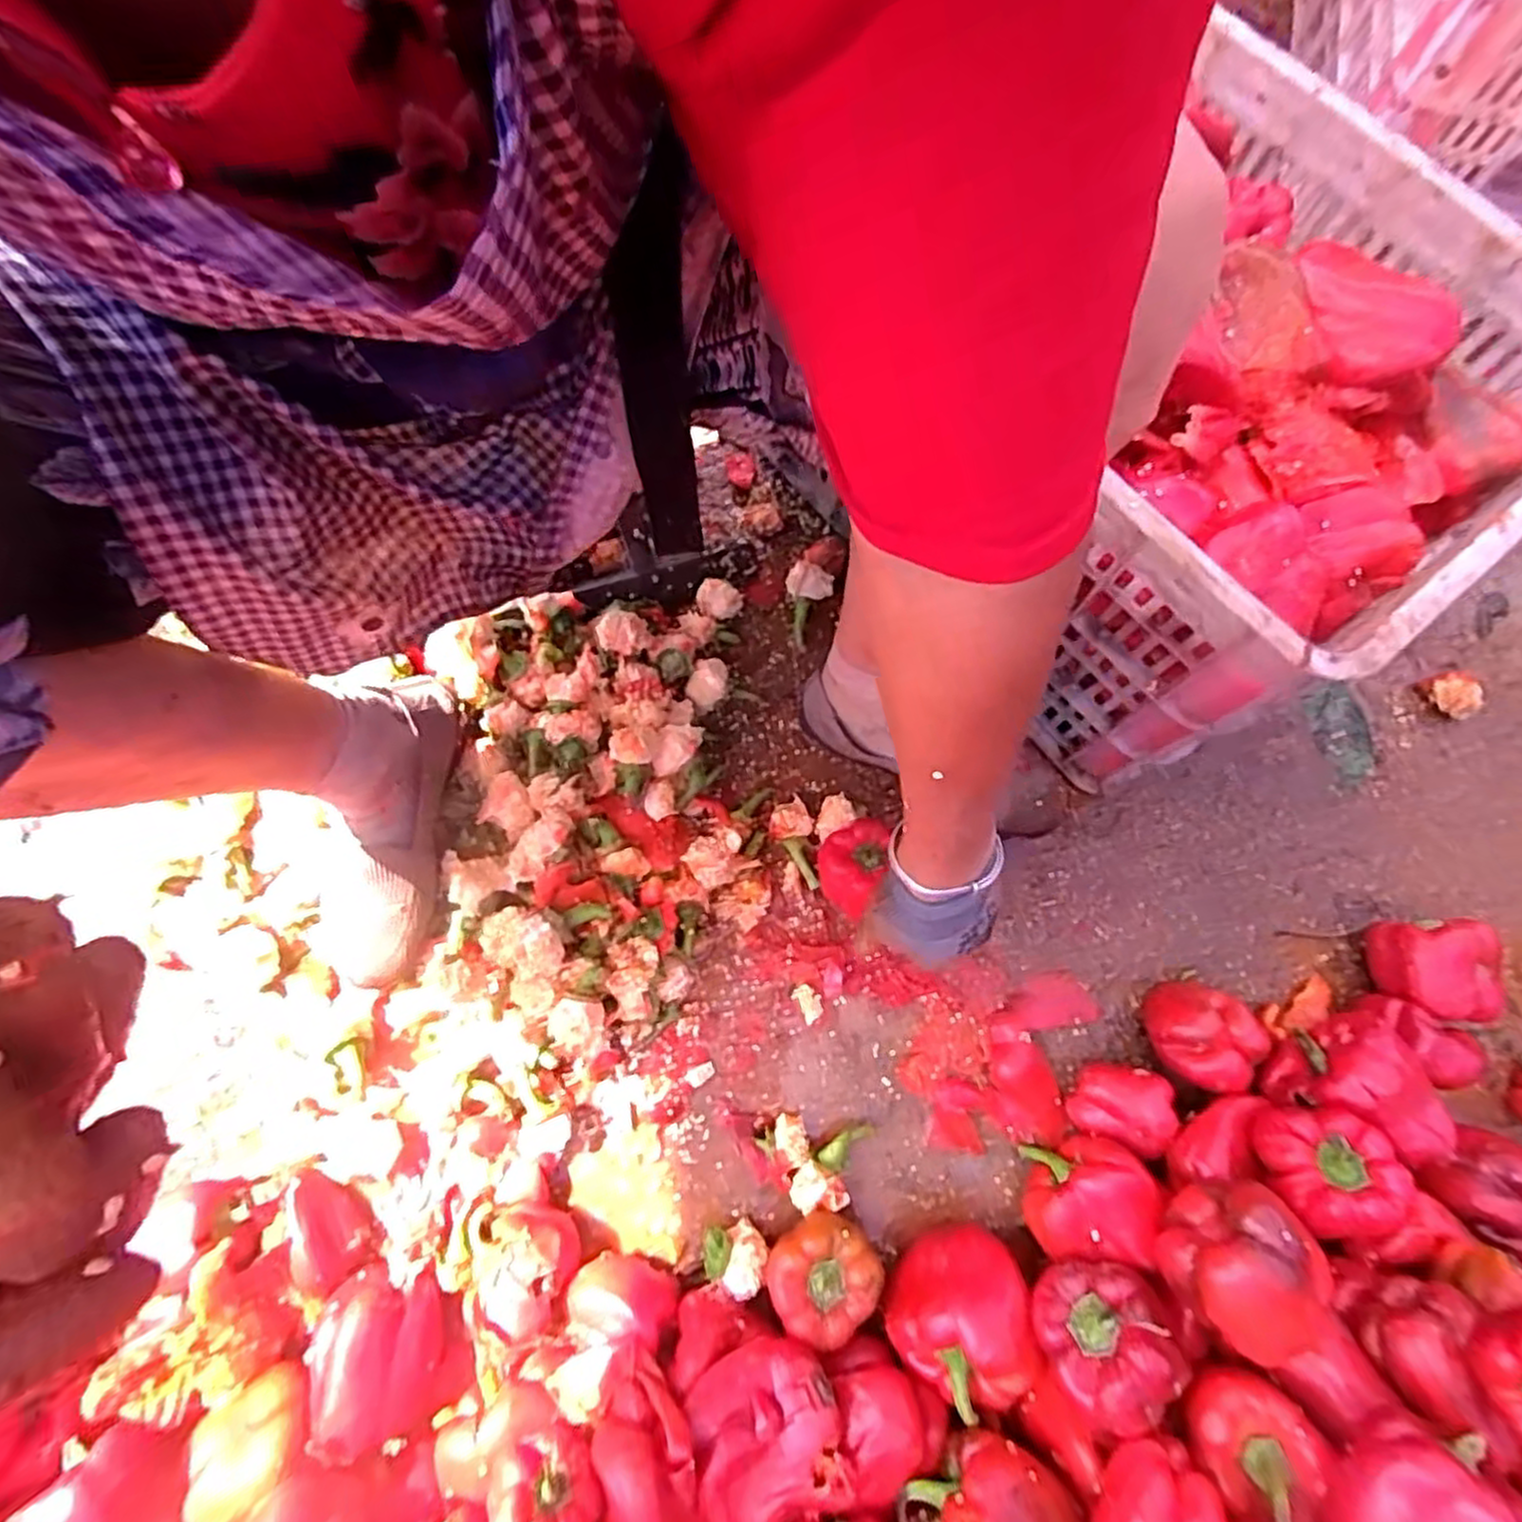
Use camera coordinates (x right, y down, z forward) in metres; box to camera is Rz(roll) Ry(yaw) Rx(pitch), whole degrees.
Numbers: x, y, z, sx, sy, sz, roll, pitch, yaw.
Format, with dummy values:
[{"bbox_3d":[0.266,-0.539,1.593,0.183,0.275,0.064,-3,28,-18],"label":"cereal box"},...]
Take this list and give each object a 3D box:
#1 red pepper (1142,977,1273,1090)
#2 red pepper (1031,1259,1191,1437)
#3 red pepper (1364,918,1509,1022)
[{"bbox_3d":[0.351,0.217,0.602,0.083,0.058,0.075,33,76,8],"label":"red pepper"},{"bbox_3d":[0.220,0.368,0.479,0.077,0.061,0.084,44,78,10],"label":"red pepper"},{"bbox_3d":[0.543,0.169,0.615,0.080,0.074,0.079,1,74,-1],"label":"red pepper"}]

